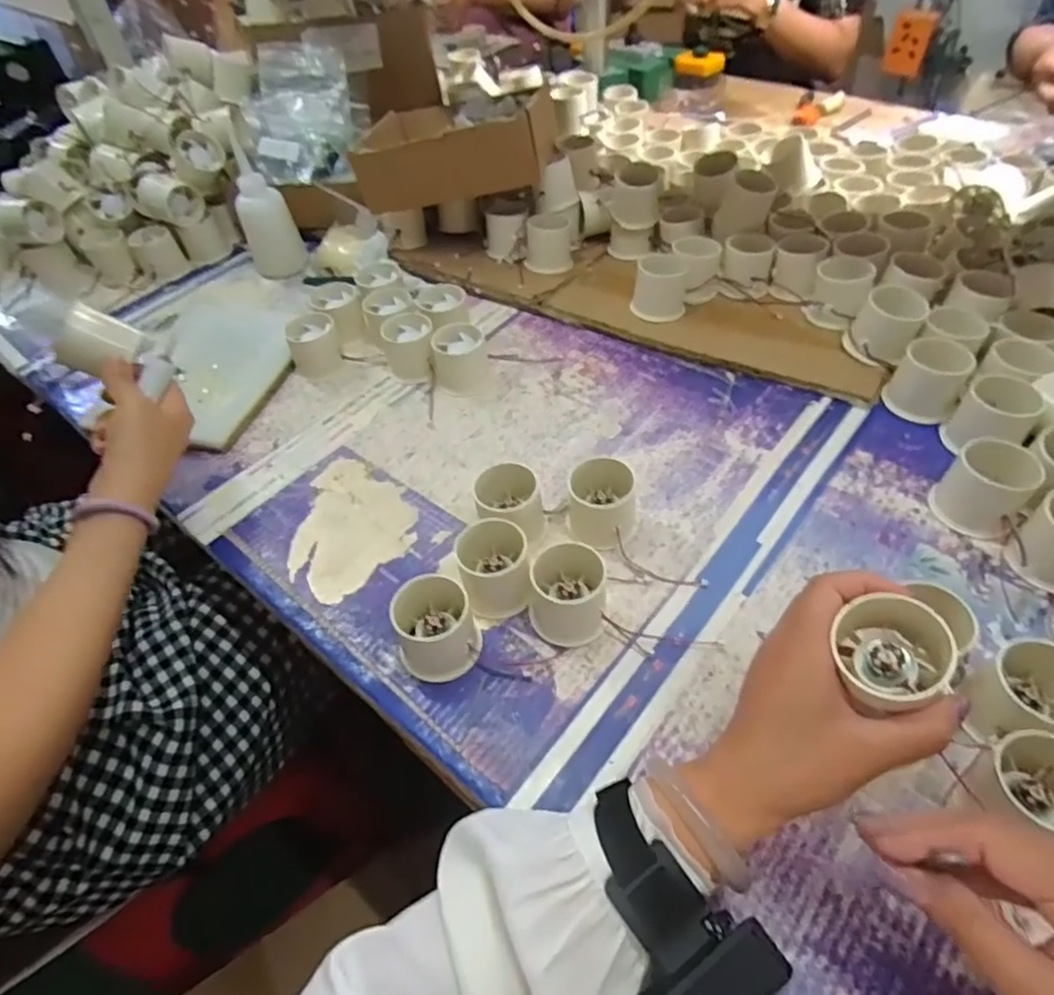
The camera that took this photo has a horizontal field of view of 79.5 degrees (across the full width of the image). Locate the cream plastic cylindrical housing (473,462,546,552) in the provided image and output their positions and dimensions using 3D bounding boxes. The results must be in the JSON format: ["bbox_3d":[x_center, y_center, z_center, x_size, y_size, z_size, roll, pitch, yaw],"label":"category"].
[{"bbox_3d":[-0.013,0.011,0.492,0.049,0.056,0.047,-3,49,3],"label":"cream plastic cylindrical housing"}]

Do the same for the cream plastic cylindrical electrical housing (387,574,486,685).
[{"bbox_3d":[-0.063,0.087,0.431,0.054,0.054,0.058,-19,50,-10],"label":"cream plastic cylindrical electrical housing"}]

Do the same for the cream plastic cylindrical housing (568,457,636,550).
[{"bbox_3d":[0.058,0.006,0.486,0.051,0.056,0.050,0,49,6],"label":"cream plastic cylindrical housing"}]

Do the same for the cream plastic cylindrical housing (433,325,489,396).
[{"bbox_3d":[-0.066,-0.138,0.633,0.052,0.048,0.055,-3,49,3],"label":"cream plastic cylindrical housing"}]

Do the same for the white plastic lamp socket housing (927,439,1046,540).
[{"bbox_3d":[0.331,-0.007,0.459,0.050,0.050,0.053,-38,56,-24],"label":"white plastic lamp socket housing"}]

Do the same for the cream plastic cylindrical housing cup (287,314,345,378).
[{"bbox_3d":[-0.220,-0.160,0.663,0.051,0.042,0.056,-7,49,0],"label":"cream plastic cylindrical housing cup"}]

